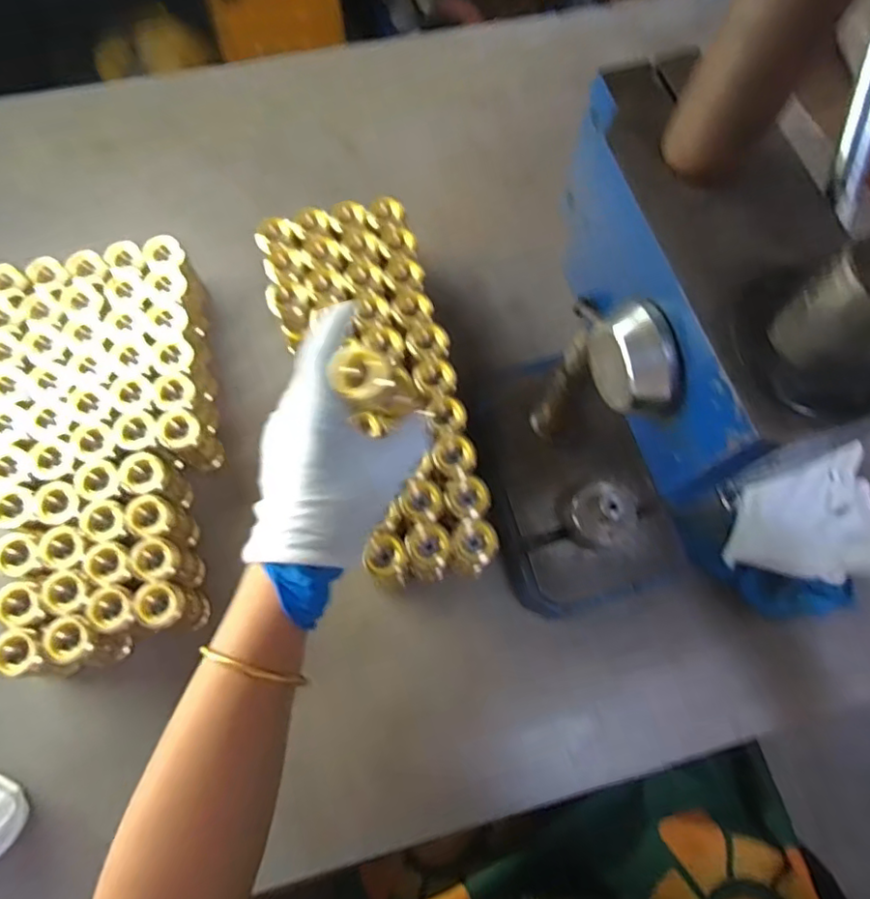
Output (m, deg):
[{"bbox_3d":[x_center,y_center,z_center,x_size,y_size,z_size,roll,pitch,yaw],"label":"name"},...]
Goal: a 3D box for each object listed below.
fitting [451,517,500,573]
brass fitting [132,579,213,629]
[{"bbox_3d":[0.029,0.068,0.424,0.031,0.036,0.031,1,69,-2],"label":"fitting"},{"bbox_3d":[-0.195,0.119,0.444,0.034,0.065,0.032,1,69,-2],"label":"brass fitting"}]

